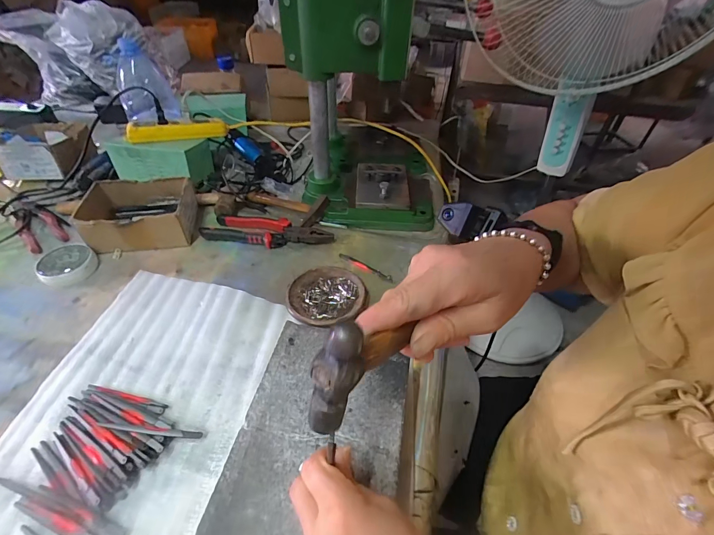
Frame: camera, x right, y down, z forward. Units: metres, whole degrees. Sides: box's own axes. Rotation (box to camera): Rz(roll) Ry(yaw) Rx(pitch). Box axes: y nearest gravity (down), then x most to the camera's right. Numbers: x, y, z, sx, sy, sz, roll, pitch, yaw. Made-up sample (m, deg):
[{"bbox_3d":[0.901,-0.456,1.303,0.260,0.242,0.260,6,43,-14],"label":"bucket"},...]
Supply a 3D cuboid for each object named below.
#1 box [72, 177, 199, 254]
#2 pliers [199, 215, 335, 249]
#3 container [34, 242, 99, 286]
[{"bbox_3d":[-0.368,-0.092,0.614,0.164,0.067,0.129,-11,44,-10],"label":"box"},{"bbox_3d":[-0.151,-0.061,0.613,0.214,0.024,0.053,5,44,7],"label":"pliers"},{"bbox_3d":[-0.455,-0.004,0.561,0.073,0.027,0.076,-1,44,1],"label":"container"}]

